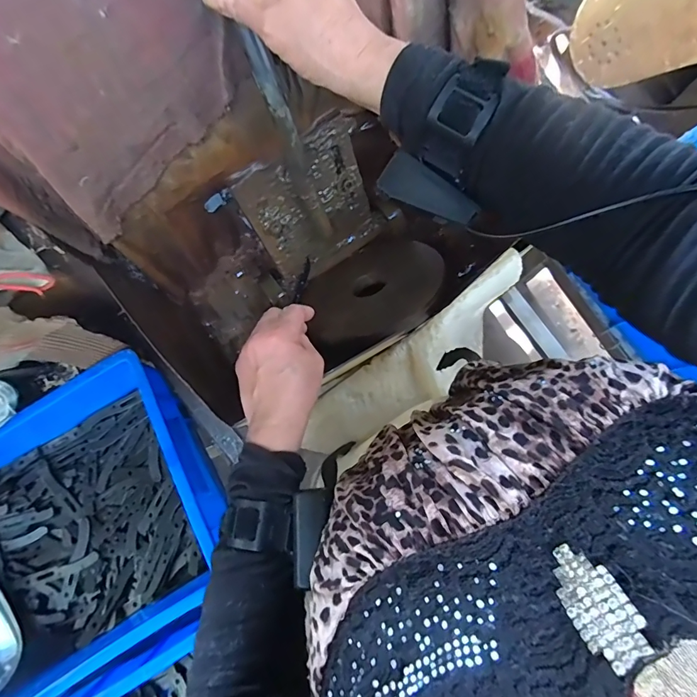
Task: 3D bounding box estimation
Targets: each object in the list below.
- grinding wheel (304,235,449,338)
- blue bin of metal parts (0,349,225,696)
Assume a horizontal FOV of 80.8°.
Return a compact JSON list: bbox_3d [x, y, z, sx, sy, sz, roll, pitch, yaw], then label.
[{"bbox_3d":[0.026,-0.087,0.546,0.179,0.017,0.182,-16,43,15],"label":"grinding wheel"},{"bbox_3d":[-0.364,0.240,0.511,0.404,0.126,0.315,-28,80,-5],"label":"blue bin of metal parts"}]

